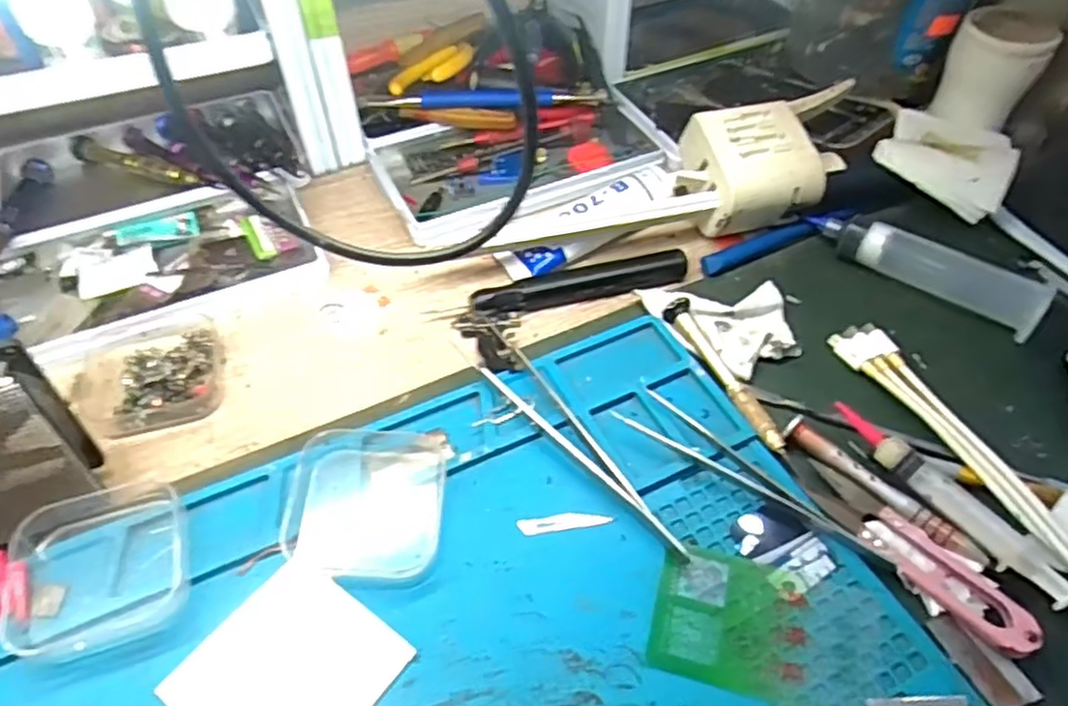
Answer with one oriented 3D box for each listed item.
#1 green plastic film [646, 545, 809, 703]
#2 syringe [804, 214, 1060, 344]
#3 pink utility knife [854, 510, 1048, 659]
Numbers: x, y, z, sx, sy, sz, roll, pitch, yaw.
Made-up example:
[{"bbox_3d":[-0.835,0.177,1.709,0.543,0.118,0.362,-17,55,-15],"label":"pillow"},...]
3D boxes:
[{"bbox_3d":[0.078,0.103,0.281,0.057,0.004,0.052,13,51,10],"label":"green plastic film"},{"bbox_3d":[0.216,-0.052,0.397,0.126,0.031,0.026,35,58,25],"label":"syringe"},{"bbox_3d":[0.167,0.089,0.286,0.024,0.009,0.069,-34,58,-26],"label":"pink utility knife"}]

